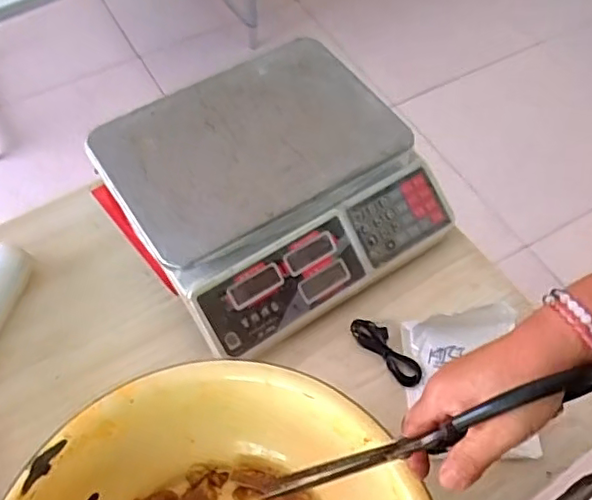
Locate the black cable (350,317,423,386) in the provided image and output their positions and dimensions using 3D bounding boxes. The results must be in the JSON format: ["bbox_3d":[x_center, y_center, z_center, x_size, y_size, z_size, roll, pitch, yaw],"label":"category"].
[{"bbox_3d":[0.098,0.110,0.656,0.032,0.012,0.093,-35,64,-19],"label":"black cable"}]

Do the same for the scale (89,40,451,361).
[{"bbox_3d":[-0.031,-0.081,0.701,0.316,0.088,0.307,-31,63,-18],"label":"scale"}]

